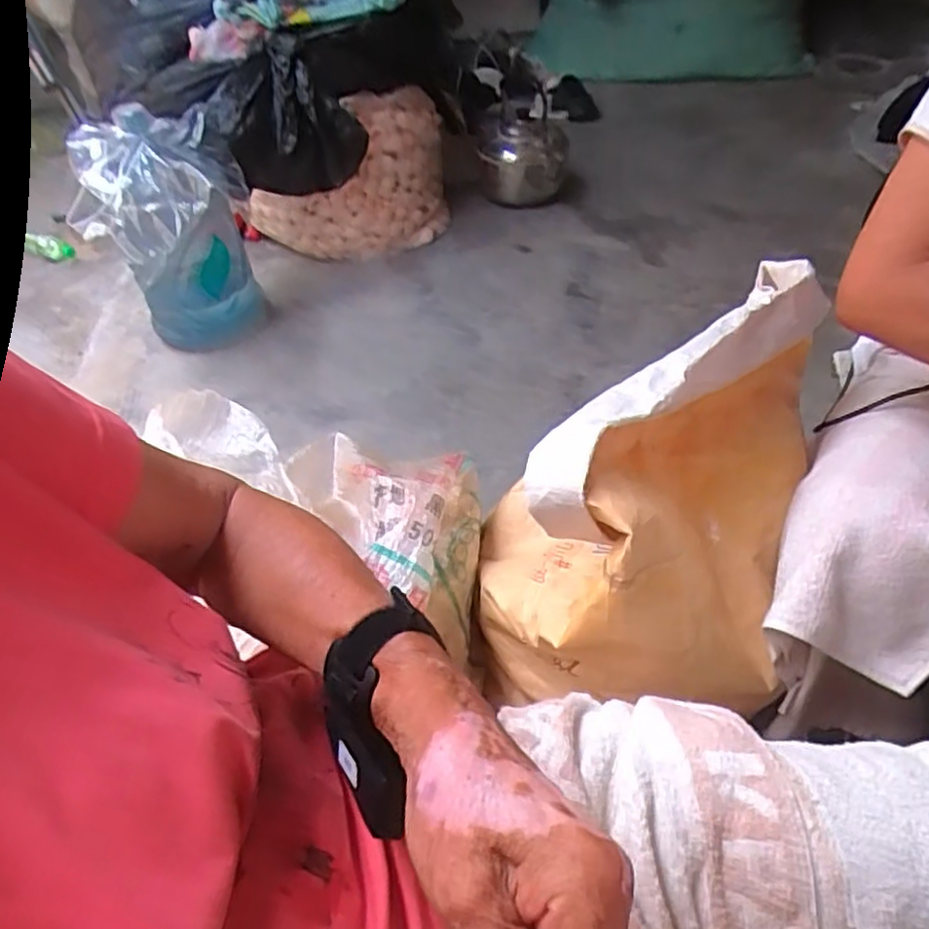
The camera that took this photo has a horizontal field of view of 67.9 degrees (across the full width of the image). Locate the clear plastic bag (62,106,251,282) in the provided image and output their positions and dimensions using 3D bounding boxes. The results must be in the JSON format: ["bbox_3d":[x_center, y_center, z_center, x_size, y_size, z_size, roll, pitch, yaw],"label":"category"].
[{"bbox_3d":[-0.578,-0.518,1.298,0.303,0.236,0.205,-19,47,-12],"label":"clear plastic bag"}]

